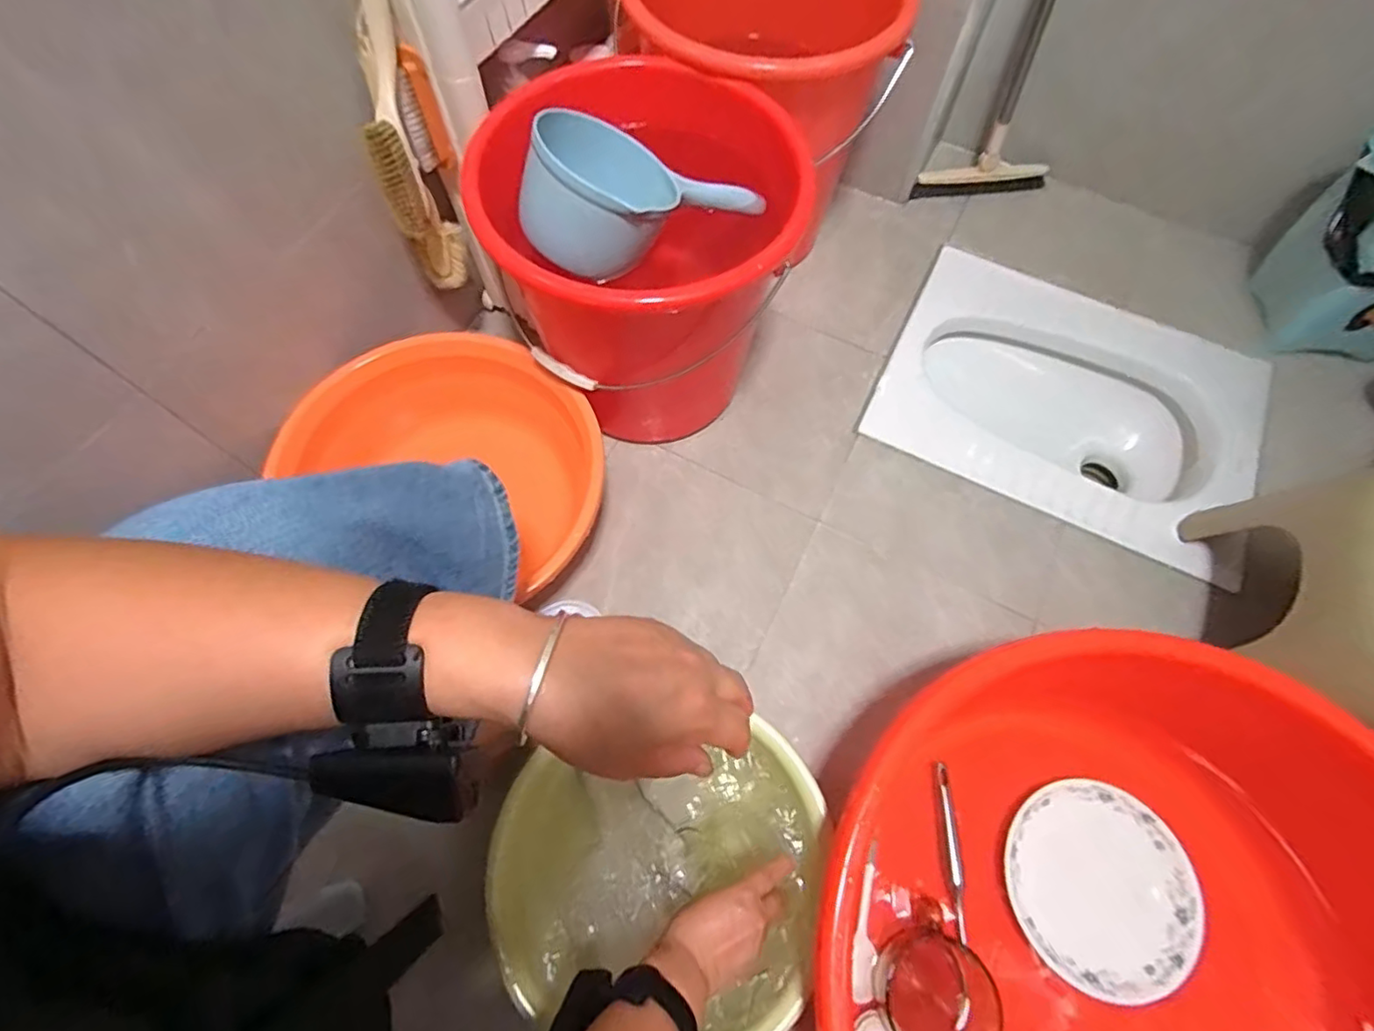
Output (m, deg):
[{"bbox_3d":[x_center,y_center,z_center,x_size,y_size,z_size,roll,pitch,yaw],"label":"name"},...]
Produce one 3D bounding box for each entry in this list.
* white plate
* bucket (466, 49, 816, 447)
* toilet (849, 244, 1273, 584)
[{"bbox_3d":[0.444,0.394,0.647,0.196,0.015,0.197,0,67,0],"label":"white plate"},{"bbox_3d":[-0.052,-0.289,0.760,0.328,0.376,0.335,0,67,0],"label":"bucket"},{"bbox_3d":[0.586,-0.147,0.998,0.539,0.168,0.401,26,69,10],"label":"toilet"}]

